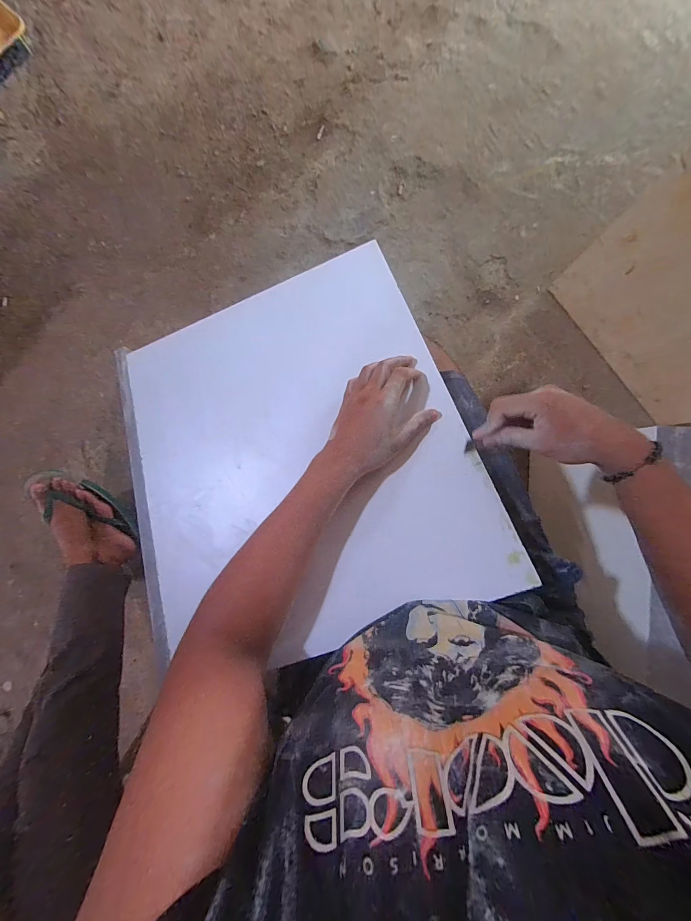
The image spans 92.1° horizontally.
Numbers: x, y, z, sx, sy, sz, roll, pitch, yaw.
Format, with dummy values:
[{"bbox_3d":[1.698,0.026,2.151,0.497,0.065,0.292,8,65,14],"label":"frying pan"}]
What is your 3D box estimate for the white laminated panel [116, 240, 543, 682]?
[{"bbox_3d":[-0.093,-0.028,0.483,0.479,0.016,0.545,-21,71,7],"label":"white laminated panel"}]

